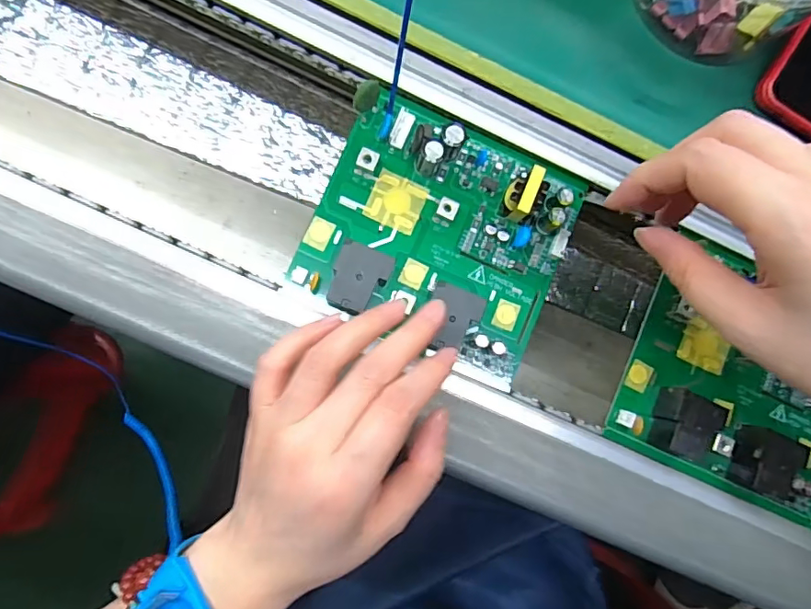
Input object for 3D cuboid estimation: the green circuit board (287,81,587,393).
[{"bbox_3d":[0.021,-0.039,0.264,0.130,0.022,0.120,25,83,-5],"label":"green circuit board"}]

